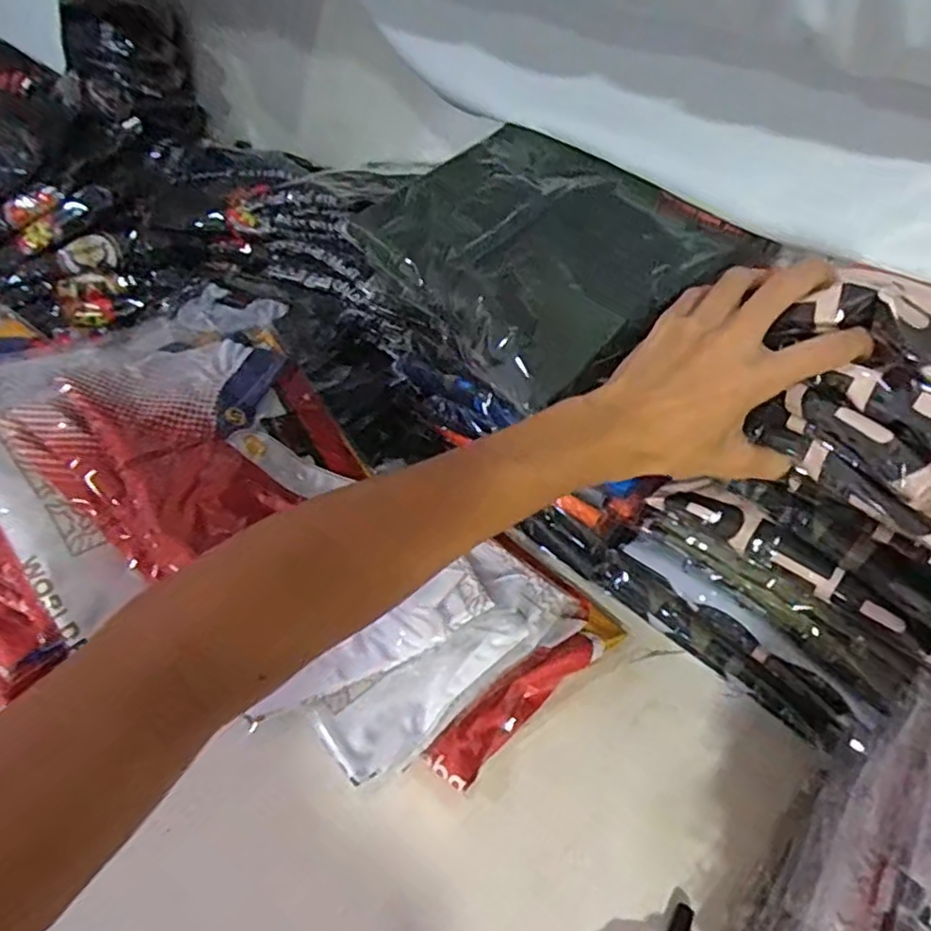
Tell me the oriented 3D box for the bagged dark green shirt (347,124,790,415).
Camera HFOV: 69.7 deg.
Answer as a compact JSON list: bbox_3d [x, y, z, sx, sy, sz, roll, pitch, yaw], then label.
[{"bbox_3d":[0.049,-0.154,0.455,0.180,0.027,0.214,-38,63,-12],"label":"bagged dark green shirt"}]

